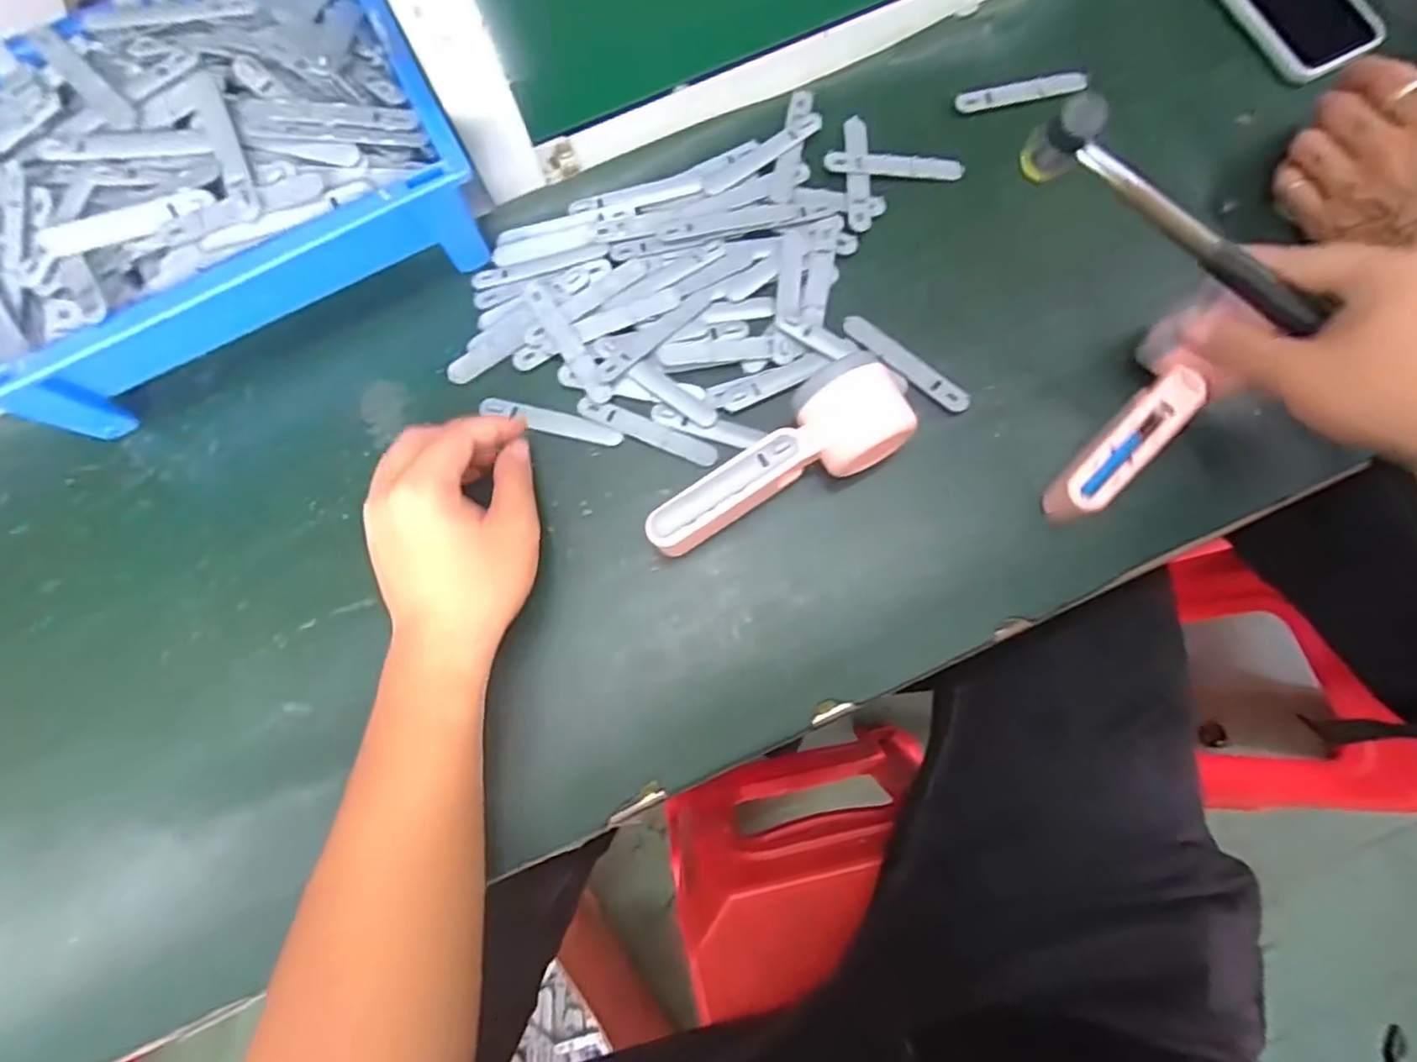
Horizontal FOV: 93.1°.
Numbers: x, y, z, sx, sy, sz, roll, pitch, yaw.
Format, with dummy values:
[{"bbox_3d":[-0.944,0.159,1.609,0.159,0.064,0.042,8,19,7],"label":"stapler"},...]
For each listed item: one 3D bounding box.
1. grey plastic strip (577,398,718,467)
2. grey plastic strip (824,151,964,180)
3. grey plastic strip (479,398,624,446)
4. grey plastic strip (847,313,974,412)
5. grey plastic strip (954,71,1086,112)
[{"bbox_3d":[-0.039,-0.063,0.427,0.094,0.004,0.015,22,77,7],"label":"grey plastic strip"},{"bbox_3d":[0.128,-0.249,0.459,0.093,0.009,0.015,6,76,4],"label":"grey plastic strip"},{"bbox_3d":[-0.102,-0.069,0.432,0.095,0.005,0.014,16,76,6],"label":"grey plastic strip"},{"bbox_3d":[0.126,-0.108,0.432,0.094,0.004,0.016,43,84,14],"label":"grey plastic strip"},{"bbox_3d":[0.218,-0.307,0.469,0.087,0.005,0.015,-8,89,4],"label":"grey plastic strip"}]

